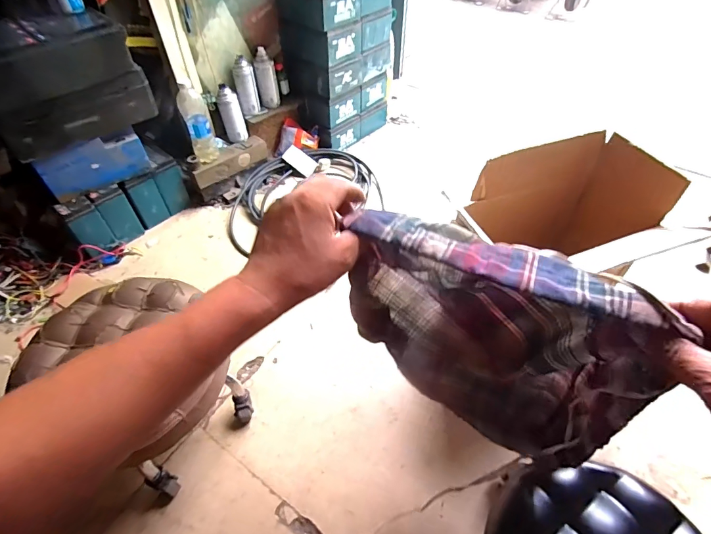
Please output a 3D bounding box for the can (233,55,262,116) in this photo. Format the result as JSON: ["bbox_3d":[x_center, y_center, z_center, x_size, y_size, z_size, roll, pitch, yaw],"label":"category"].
[{"bbox_3d":[-0.324,-0.536,1.177,0.059,0.147,0.055,-13,50,-11],"label":"can"}]

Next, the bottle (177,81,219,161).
[{"bbox_3d":[-0.436,-0.392,1.096,0.068,0.208,0.062,-17,51,-14],"label":"bottle"}]

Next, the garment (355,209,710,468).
[{"bbox_3d":[0.154,0.080,0.487,0.299,0.348,0.135,21,52,18],"label":"garment"}]

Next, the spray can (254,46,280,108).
[{"bbox_3d":[-0.276,-0.583,1.230,0.062,0.149,0.064,-9,50,-8],"label":"spray can"}]

